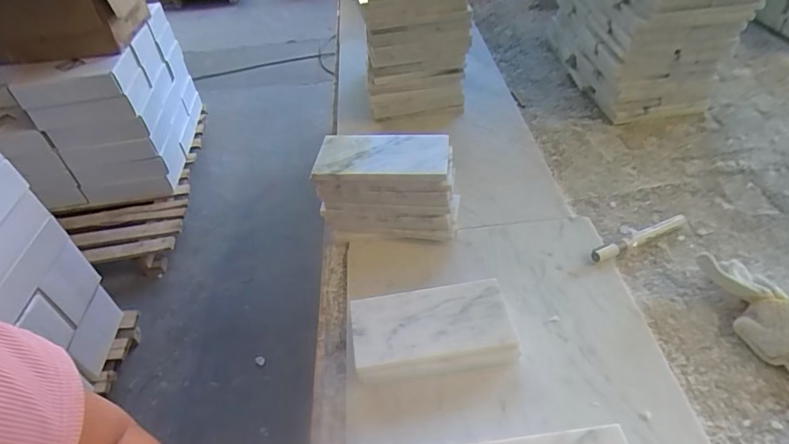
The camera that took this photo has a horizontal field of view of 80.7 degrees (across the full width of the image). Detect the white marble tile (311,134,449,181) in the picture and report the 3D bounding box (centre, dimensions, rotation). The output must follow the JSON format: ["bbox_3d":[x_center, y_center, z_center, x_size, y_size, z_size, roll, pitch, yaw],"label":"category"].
[{"bbox_3d":[-0.015,-0.074,0.517,0.145,0.013,0.074,-1,47,6],"label":"white marble tile"}]

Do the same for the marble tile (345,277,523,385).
[{"bbox_3d":[0.037,0.109,0.452,0.148,0.041,0.080,-7,44,0],"label":"marble tile"}]

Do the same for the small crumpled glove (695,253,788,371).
[{"bbox_3d":[0.353,0.087,0.445,0.054,0.042,0.142,-11,44,-4],"label":"small crumpled glove"}]

